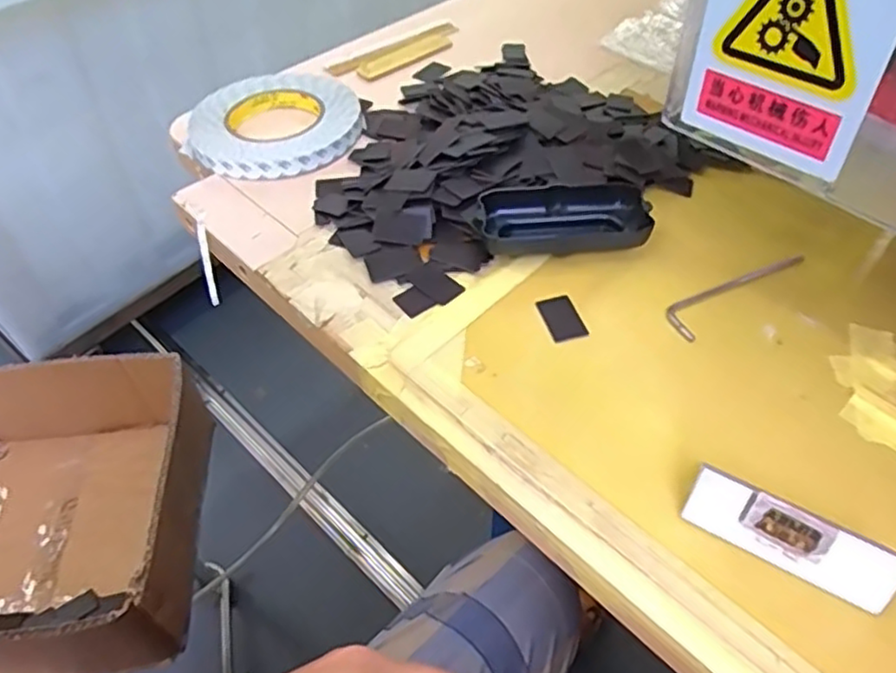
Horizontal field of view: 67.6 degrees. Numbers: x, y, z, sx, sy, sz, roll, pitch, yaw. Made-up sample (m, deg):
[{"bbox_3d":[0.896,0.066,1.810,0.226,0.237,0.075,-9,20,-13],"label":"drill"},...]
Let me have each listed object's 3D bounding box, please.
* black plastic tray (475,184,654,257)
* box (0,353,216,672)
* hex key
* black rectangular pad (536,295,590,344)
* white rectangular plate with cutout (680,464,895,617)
[{"bbox_3d":[0.077,-0.082,0.462,0.109,0.027,0.057,-2,48,0],"label":"black plastic tray"},{"bbox_3d":[-0.443,0.169,0.609,0.419,0.144,0.243,-6,49,-5],"label":"box"},{"bbox_3d":[0.186,-0.032,0.436,0.115,0.007,0.026,-29,52,-24],"label":"hex key"},{"bbox_3d":[0.071,-0.011,0.418,0.022,0.004,0.034,-13,50,-10],"label":"black rectangular pad"},{"bbox_3d":[0.154,0.091,0.302,0.090,0.033,0.010,25,34,20],"label":"white rectangular plate with cutout"}]

